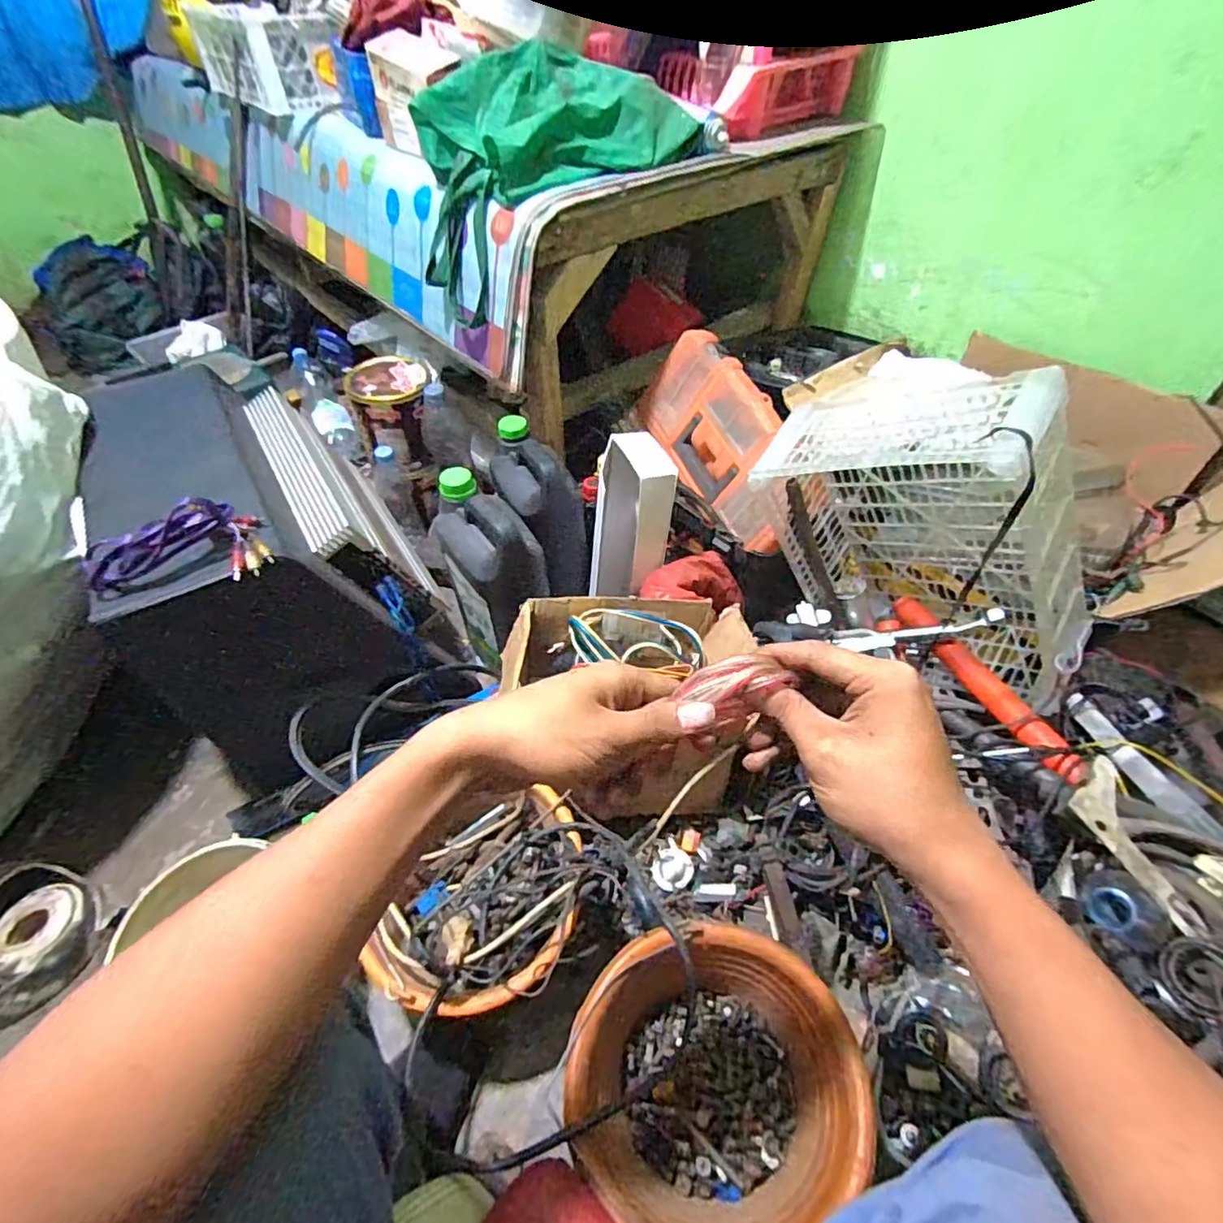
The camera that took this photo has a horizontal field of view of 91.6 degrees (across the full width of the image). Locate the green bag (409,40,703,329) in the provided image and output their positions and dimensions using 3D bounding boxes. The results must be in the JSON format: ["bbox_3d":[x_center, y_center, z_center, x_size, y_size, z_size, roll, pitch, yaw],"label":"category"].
[{"bbox_3d":[-0.091,-0.646,0.897,0.385,0.258,0.213,-29,55,-23],"label":"green bag"}]

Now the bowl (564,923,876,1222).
[{"bbox_3d":[0.092,0.450,0.574,0.247,0.127,0.239,0,49,0],"label":"bowl"}]

